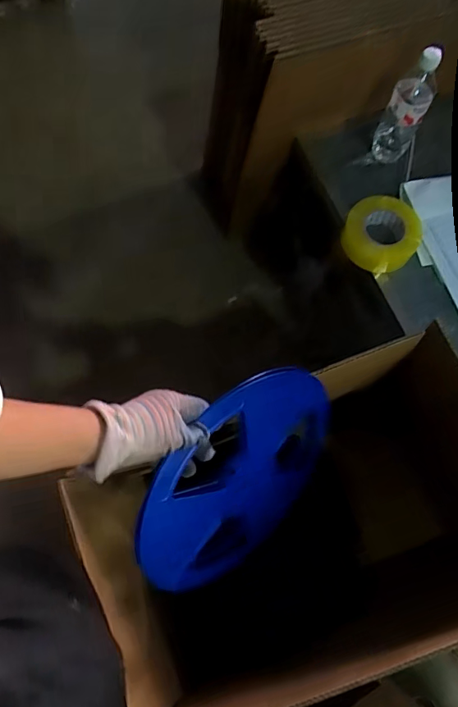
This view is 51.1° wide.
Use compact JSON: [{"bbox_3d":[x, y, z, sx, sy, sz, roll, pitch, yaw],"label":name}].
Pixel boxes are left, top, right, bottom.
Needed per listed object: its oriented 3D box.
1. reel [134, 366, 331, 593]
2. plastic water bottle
[{"bbox_3d":[0.019,0.164,0.610,0.304,0.285,0.014,-46,49,-14],"label":"reel"},{"bbox_3d":[0.325,-0.447,0.880,0.069,0.223,0.059,22,71,6],"label":"plastic water bottle"}]

